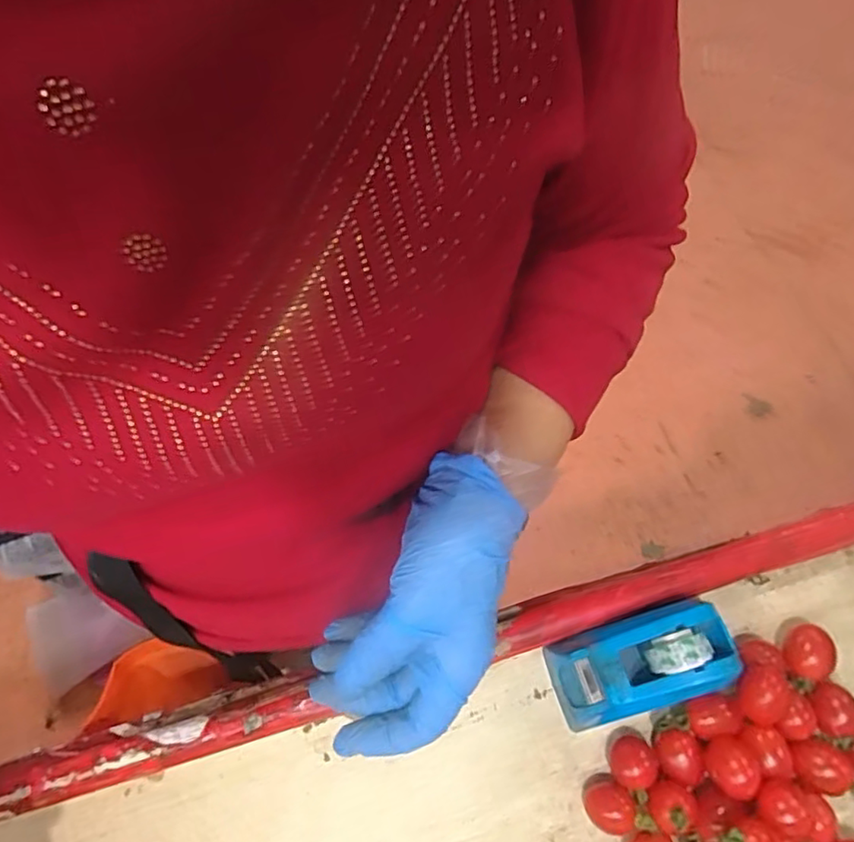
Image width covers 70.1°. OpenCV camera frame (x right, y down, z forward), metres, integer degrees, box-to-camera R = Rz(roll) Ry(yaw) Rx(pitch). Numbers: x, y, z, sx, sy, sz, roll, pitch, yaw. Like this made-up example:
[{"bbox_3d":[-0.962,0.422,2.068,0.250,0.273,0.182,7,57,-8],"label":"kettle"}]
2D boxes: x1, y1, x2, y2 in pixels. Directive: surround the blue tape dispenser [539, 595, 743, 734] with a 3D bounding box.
[{"bbox_3d":[0.135,0.150,0.379,0.105,0.058,0.054,-16,64,-6],"label":"blue tape dispenser"}]

